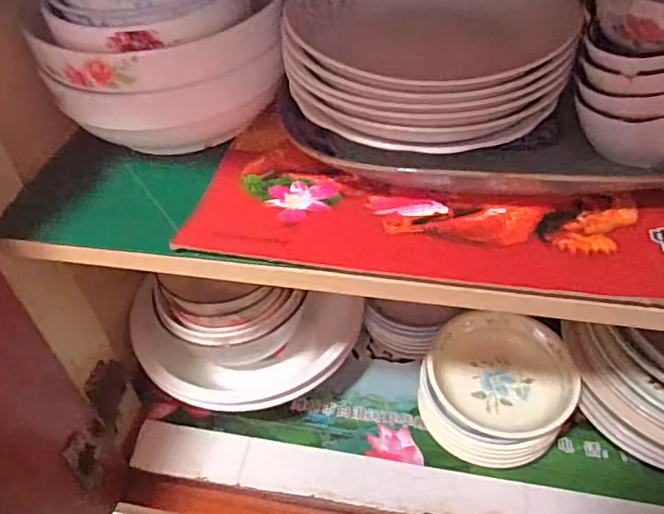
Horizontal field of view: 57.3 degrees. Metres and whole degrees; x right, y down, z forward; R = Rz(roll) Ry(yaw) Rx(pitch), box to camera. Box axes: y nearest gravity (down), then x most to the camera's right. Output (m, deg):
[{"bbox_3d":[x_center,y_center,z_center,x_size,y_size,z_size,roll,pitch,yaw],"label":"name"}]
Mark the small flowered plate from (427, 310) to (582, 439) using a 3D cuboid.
[{"bbox_3d":[0.149,0.101,0.532,0.122,0.029,0.107,20,51,22],"label":"small flowered plate"}]

